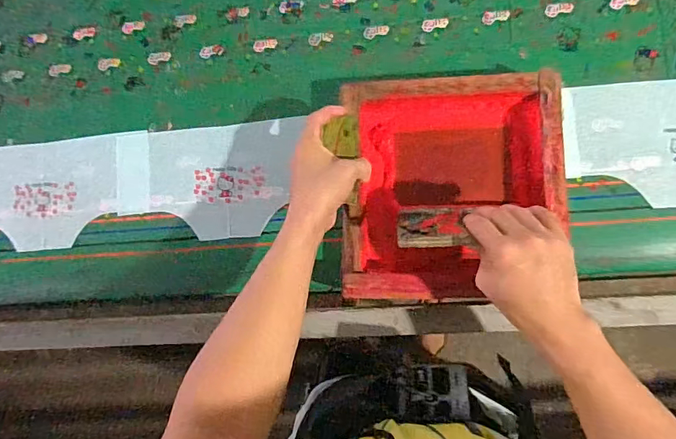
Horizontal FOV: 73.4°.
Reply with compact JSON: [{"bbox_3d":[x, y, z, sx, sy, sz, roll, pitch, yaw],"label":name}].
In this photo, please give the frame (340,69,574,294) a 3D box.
[{"bbox_3d":[0.133,-0.038,0.544,0.245,0.054,0.255,-1,86,8],"label":"frame"}]

